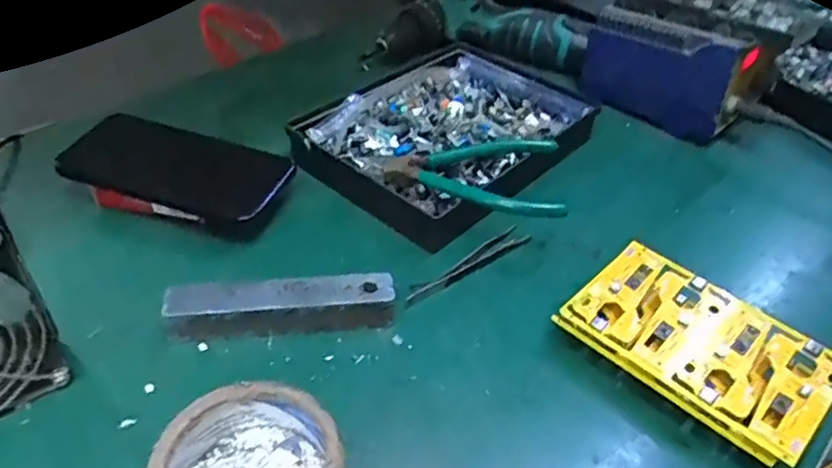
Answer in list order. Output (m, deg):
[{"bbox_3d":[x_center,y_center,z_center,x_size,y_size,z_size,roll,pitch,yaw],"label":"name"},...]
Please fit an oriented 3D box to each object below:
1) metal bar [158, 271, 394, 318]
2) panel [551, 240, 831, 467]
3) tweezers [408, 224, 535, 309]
[{"bbox_3d":[-0.084,0.046,0.405,0.138,0.029,0.024,-2,42,-9],"label":"metal bar"},{"bbox_3d":[0.168,0.066,0.385,0.082,0.018,0.144,-39,55,-23],"label":"panel"},{"bbox_3d":[0.039,0.021,0.460,0.116,0.013,0.023,-25,50,-30],"label":"tweezers"}]

